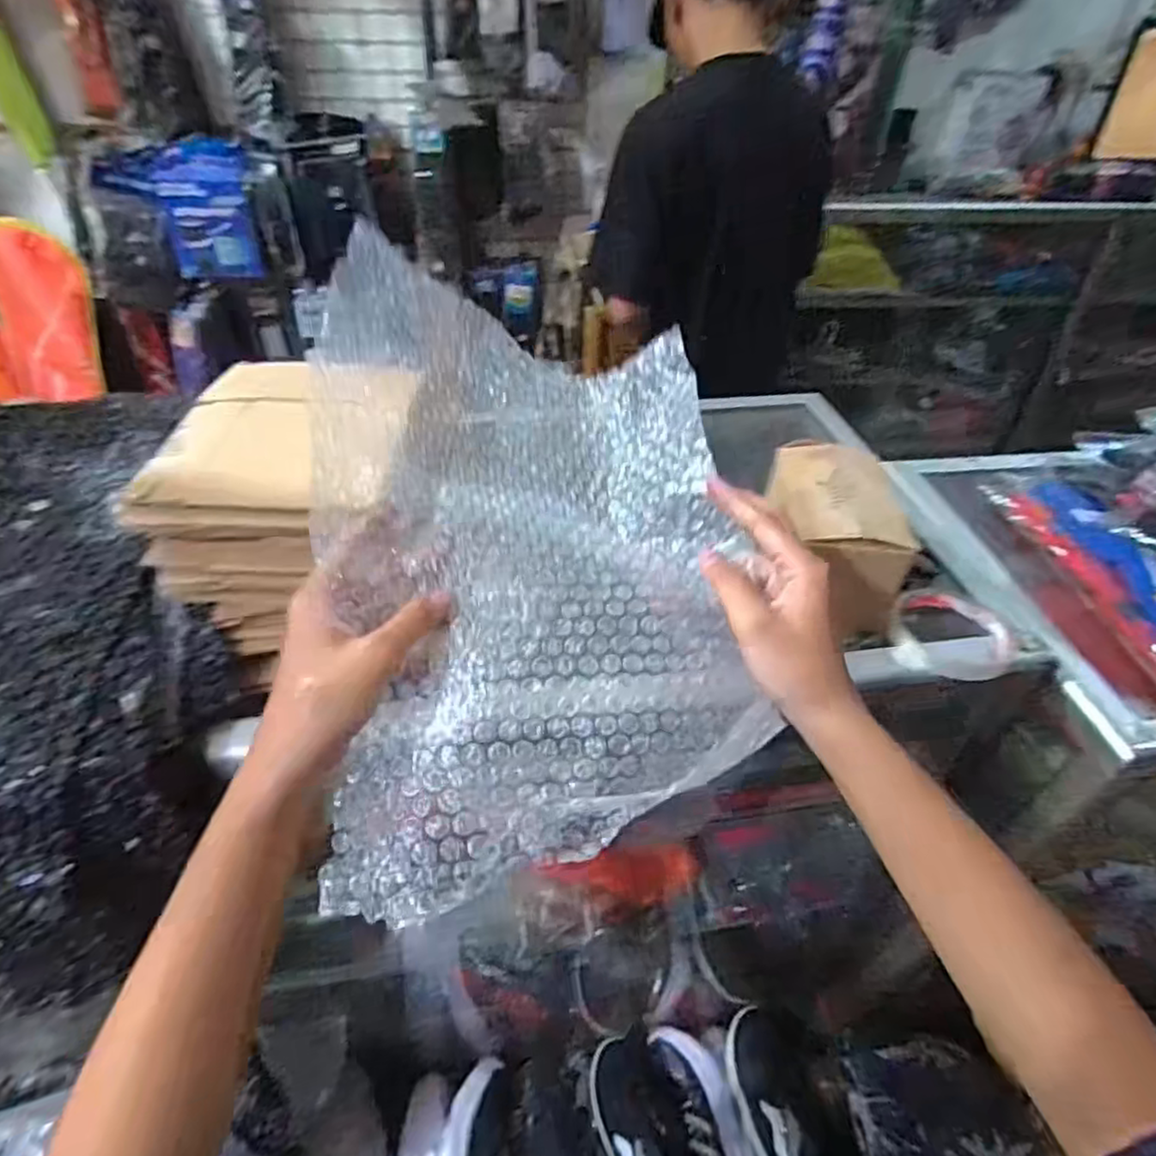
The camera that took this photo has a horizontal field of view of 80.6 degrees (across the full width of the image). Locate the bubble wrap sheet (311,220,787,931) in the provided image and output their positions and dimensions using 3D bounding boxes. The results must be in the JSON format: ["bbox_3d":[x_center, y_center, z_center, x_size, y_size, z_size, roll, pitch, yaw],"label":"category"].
[{"bbox_3d":[-0.028,-0.032,0.400,0.226,0.054,0.378,-4,61,-13],"label":"bubble wrap sheet"}]

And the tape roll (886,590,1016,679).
[{"bbox_3d":[0.288,0.044,0.527,0.086,0.027,0.100,33,50,30],"label":"tape roll"}]

